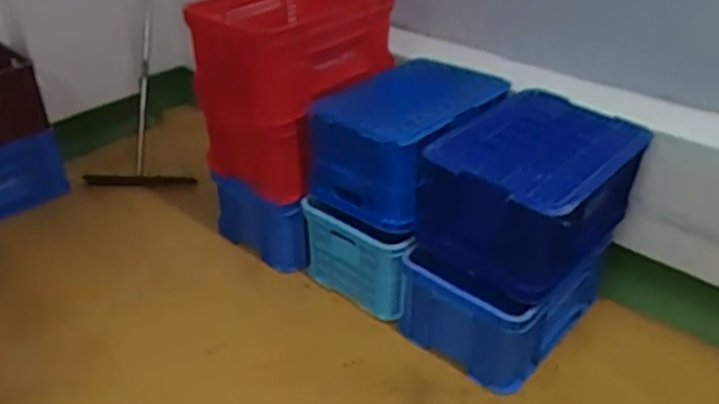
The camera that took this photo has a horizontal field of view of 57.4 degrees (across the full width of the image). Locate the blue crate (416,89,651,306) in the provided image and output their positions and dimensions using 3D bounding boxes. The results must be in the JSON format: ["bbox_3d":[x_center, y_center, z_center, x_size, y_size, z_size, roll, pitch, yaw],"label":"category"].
[{"bbox_3d":[0.410,-0.029,1.604,0.375,0.284,0.474,26,41,36],"label":"blue crate"}]

